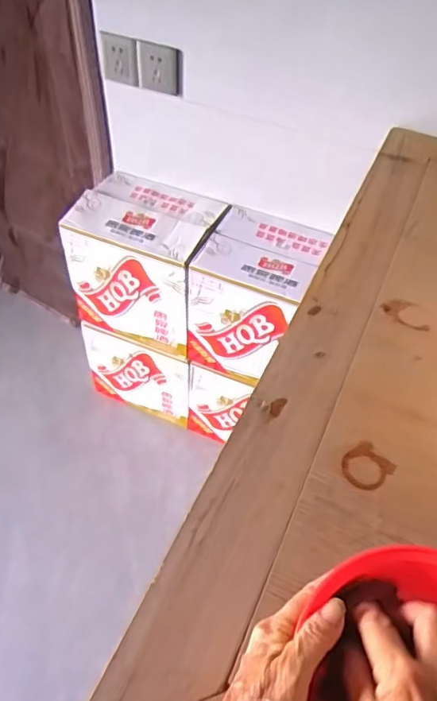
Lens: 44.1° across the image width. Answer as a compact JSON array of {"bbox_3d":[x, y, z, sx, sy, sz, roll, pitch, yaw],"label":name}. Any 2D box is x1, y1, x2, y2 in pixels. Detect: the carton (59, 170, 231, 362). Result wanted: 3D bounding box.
[{"bbox_3d":[-0.166,-0.209,1.292,0.303,0.302,0.241,20,50,12],"label":"carton"}]

